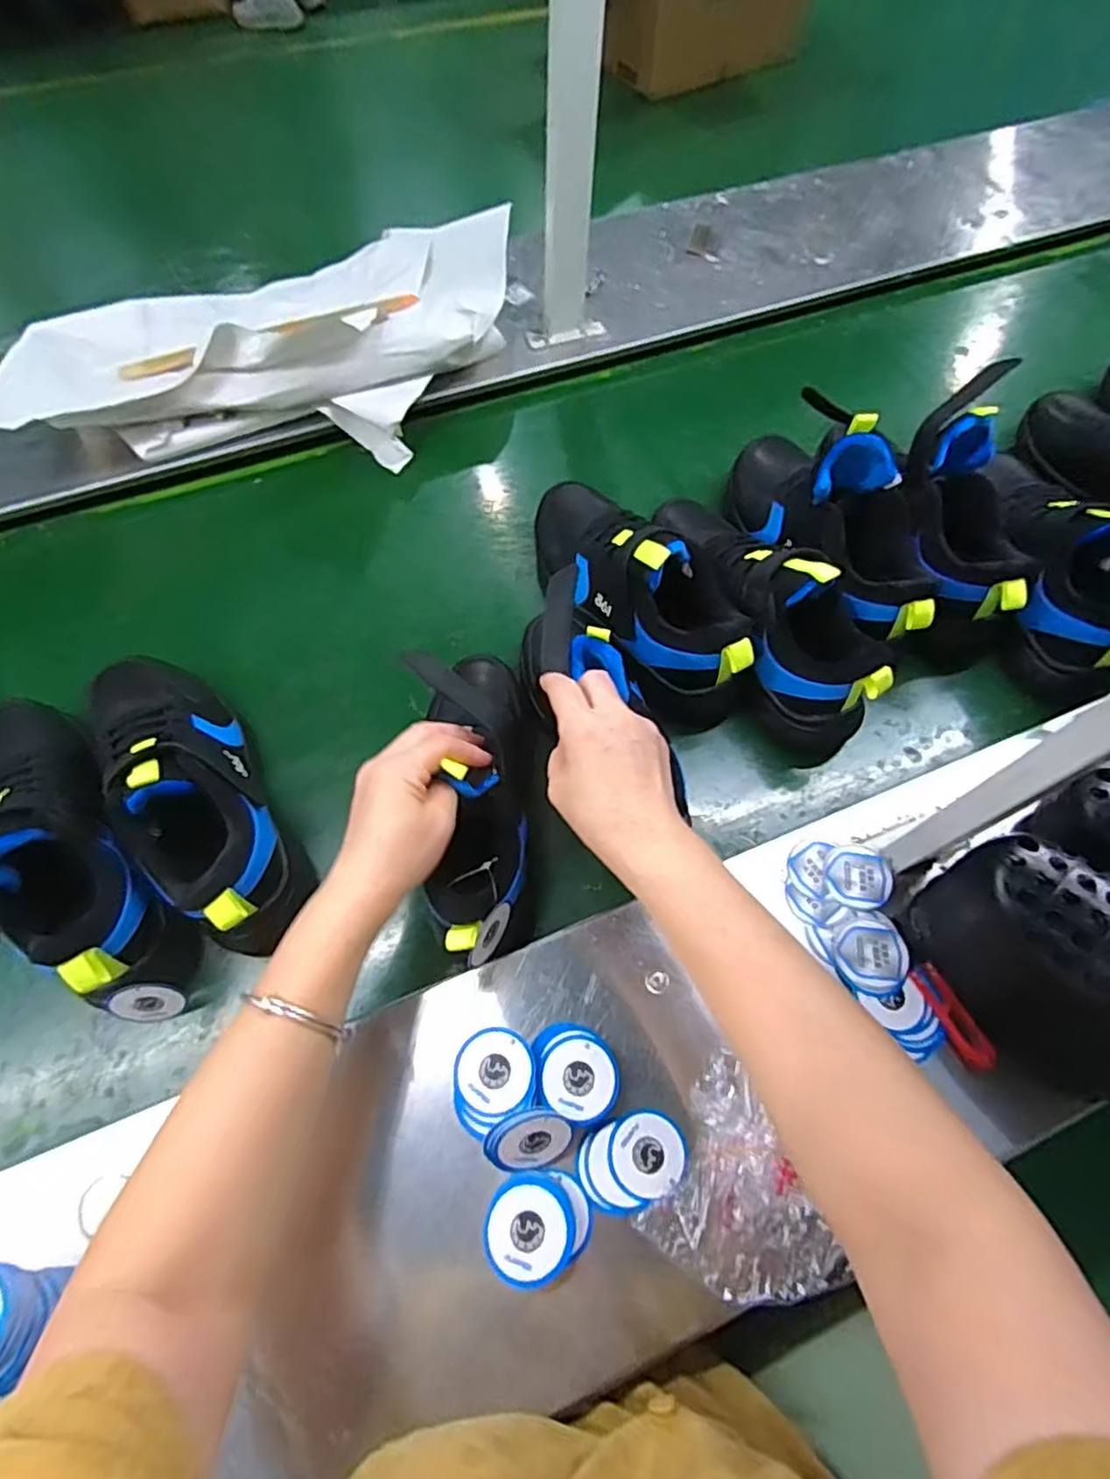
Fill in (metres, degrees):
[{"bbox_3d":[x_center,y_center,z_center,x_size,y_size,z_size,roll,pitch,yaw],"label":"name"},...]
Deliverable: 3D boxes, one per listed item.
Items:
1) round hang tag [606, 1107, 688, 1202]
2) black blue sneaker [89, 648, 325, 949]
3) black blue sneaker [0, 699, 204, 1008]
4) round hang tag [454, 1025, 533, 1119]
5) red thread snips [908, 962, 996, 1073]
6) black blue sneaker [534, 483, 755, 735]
[{"bbox_3d":[0.058,0.262,0.426,0.048,0.006,0.047,1,63,-2],"label":"round hang tag"},{"bbox_3d":[-0.278,0.032,0.504,0.089,0.107,0.266,-29,67,-16],"label":"black blue sneaker"},{"bbox_3d":[-0.361,0.068,0.485,0.091,0.126,0.267,-34,69,-18],"label":"black blue sneaker"},{"bbox_3d":[-0.038,0.208,0.421,0.047,0.004,0.048,1,63,-2],"label":"round hang tag"},{"bbox_3d":[0.269,0.187,0.453,0.017,0.012,0.069,-19,65,-12],"label":"red thread snips"},{"bbox_3d":[0.067,-0.138,0.581,0.088,0.120,0.261,-32,68,-17],"label":"black blue sneaker"}]

